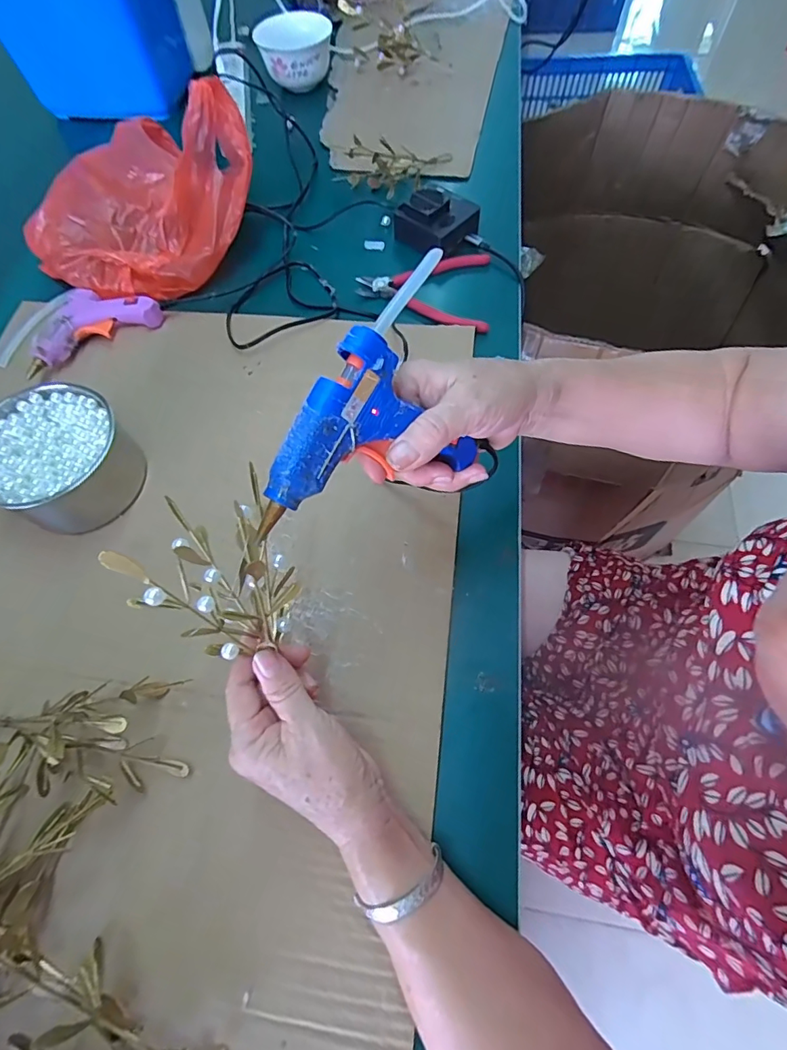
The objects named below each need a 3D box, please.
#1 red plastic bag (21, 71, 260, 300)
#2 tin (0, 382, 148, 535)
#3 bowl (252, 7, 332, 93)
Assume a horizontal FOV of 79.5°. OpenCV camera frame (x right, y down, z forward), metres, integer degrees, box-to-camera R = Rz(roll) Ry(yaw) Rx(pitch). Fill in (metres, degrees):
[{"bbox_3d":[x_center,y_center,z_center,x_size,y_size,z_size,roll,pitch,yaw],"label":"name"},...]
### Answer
[{"bbox_3d":[-0.289,-0.369,0.522,0.212,0.115,0.229,34,71,16],"label":"red plastic bag"},{"bbox_3d":[-0.293,-0.058,0.413,0.120,0.058,0.113,-1,66,2],"label":"tin"},{"bbox_3d":[-0.146,-0.708,0.706,0.111,0.050,0.106,-4,66,0],"label":"bowl"}]

